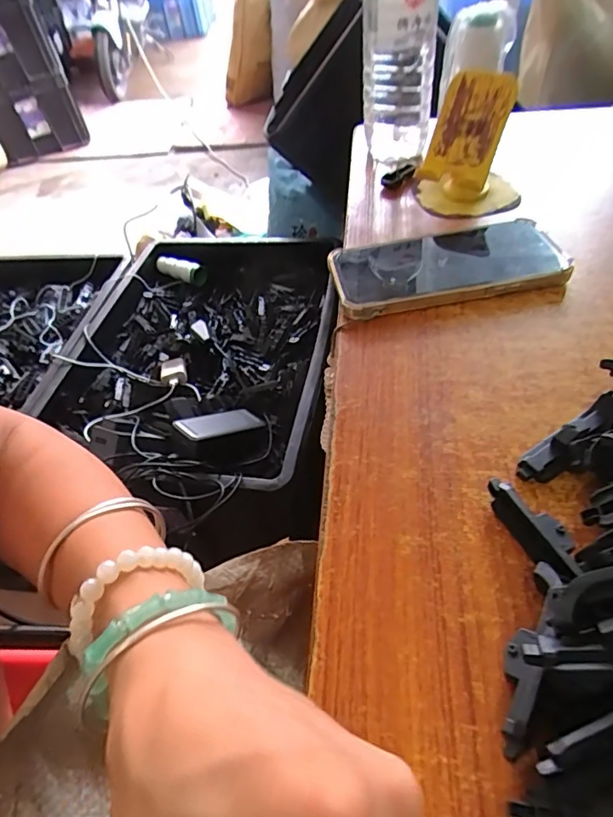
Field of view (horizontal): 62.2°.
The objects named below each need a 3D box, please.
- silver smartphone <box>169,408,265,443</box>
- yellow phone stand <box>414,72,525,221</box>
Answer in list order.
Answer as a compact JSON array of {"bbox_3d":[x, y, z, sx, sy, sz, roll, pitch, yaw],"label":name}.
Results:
[{"bbox_3d":[-0.116,0.020,0.695,0.063,0.008,0.123,33,29,32],"label":"silver smartphone"},{"bbox_3d":[0.142,-0.221,0.437,0.081,0.100,0.066,-6,46,1],"label":"yellow phone stand"}]

